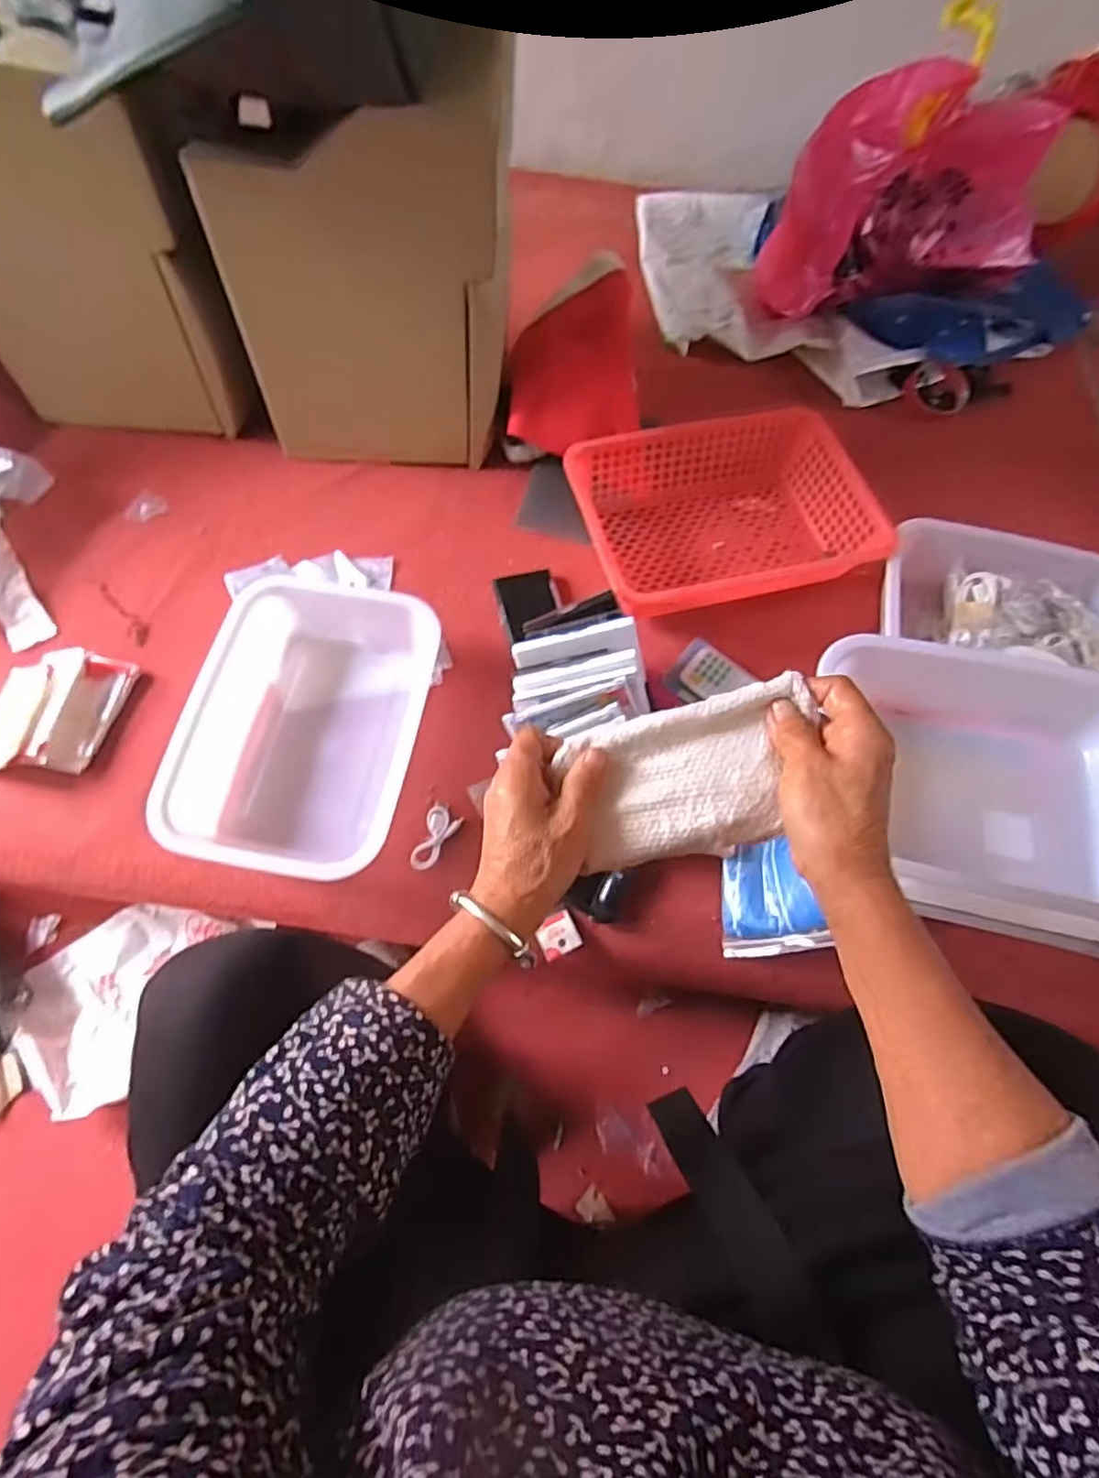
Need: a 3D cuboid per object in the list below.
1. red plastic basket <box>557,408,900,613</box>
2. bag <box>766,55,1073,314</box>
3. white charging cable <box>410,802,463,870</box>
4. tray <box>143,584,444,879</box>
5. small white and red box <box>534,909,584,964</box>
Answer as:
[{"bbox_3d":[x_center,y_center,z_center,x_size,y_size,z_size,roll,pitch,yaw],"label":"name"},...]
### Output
[{"bbox_3d":[0.195,-0.260,0.750,0.328,0.084,0.236,-13,68,-8],"label":"red plastic basket"},{"bbox_3d":[0.482,-0.703,0.846,0.357,0.236,0.122,-6,68,-5],"label":"bag"},{"bbox_3d":[-0.116,0.096,0.629,0.033,0.015,0.066,30,69,10],"label":"white charging cable"},{"bbox_3d":[-0.230,-0.017,0.635,0.210,0.072,0.296,11,67,2],"label":"tray"},{"bbox_3d":[0.008,0.186,0.606,0.037,0.009,0.036,-24,70,-12],"label":"small white and red box"}]

